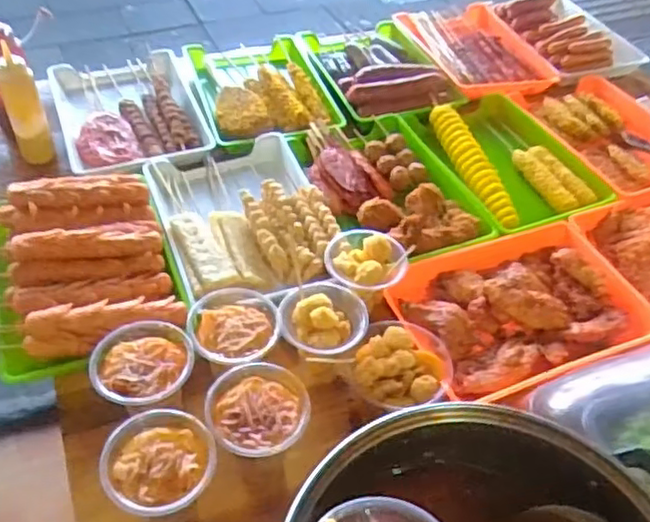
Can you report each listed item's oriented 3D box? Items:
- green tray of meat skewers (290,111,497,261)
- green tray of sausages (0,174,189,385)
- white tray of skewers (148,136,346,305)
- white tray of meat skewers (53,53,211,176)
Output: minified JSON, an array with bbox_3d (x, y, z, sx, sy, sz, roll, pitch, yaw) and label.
[{"bbox_3d":[0.088,-0.109,0.953,0.198,0.061,0.303,-18,50,-20],"label":"green tray of meat skewers"},{"bbox_3d":[-0.298,-0.010,0.786,0.208,0.072,0.275,-14,48,-17],"label":"green tray of sausages"},{"bbox_3d":[-0.113,-0.063,0.888,0.213,0.060,0.286,-14,48,-17],"label":"white tray of skewers"},{"bbox_3d":[-0.314,-0.230,1.052,0.215,0.046,0.317,-15,49,-17],"label":"white tray of meat skewers"}]

